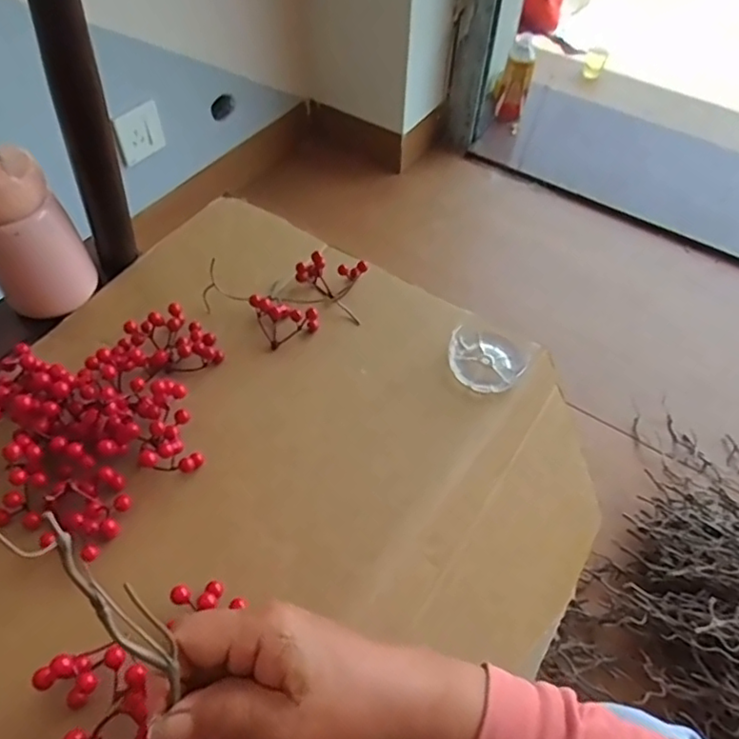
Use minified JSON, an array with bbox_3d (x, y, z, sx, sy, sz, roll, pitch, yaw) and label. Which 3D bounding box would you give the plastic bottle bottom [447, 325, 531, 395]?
[{"bbox_3d":[0.095,-0.013,0.498,0.058,0.018,0.064,-27,59,-21],"label":"plastic bottle bottom"}]

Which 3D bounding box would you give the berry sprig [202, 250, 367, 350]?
[{"bbox_3d":[-0.069,-0.066,0.516,0.139,0.033,0.080,-11,54,-11],"label":"berry sprig"}]

